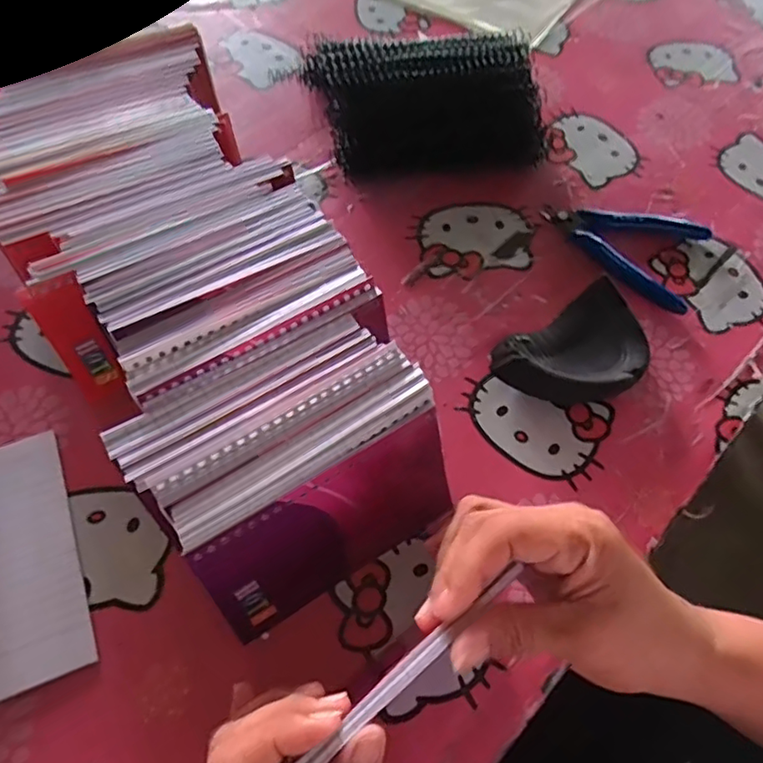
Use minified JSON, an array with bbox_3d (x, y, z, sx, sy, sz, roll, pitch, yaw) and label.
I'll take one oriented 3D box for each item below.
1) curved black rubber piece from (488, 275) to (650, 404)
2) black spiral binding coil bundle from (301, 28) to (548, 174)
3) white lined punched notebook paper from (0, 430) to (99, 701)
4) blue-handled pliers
[{"bbox_3d":[0.121,-0.017,0.373,0.098,0.025,0.063,-25,65,-16],"label":"curved black rubber piece"},{"bbox_3d":[0.035,-0.211,0.449,0.176,0.071,0.075,-2,61,-5],"label":"black spiral binding coil bundle"},{"bbox_3d":[-0.199,0.094,0.302,0.080,0.004,0.130,-20,64,-14],"label":"white lined punched notebook paper"},{"bbox_3d":[0.175,-0.102,0.431,0.114,0.010,0.083,23,62,9],"label":"blue-handled pliers"}]

